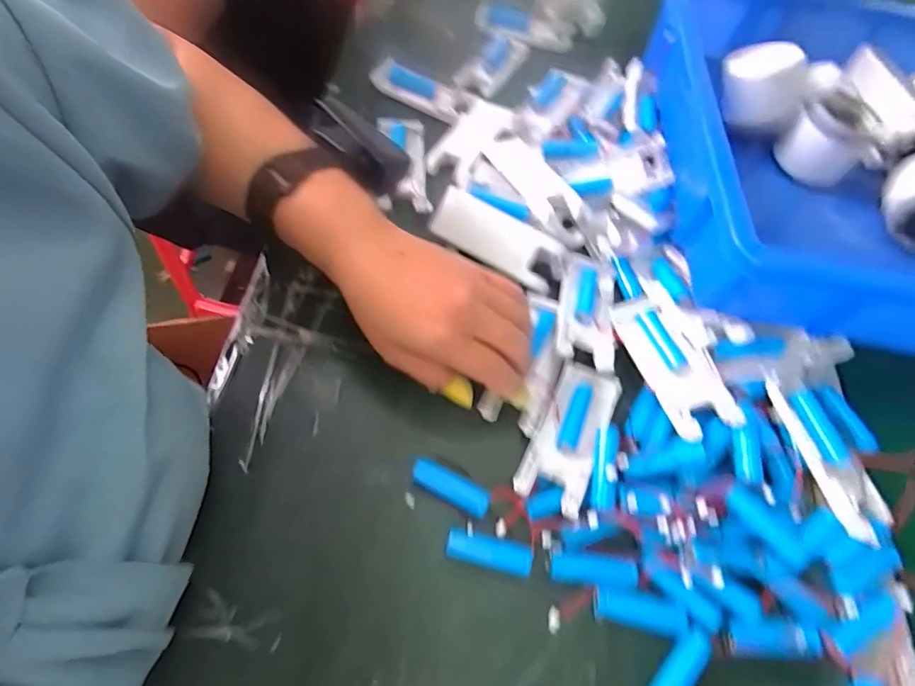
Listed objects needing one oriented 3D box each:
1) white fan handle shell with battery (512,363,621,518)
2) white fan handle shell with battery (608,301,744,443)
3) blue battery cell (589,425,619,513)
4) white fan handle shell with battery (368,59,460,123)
[{"bbox_3d":[0.073,0.057,0.323,0.040,0.018,0.102,26,63,10],"label":"white fan handle shell with battery"},{"bbox_3d":[0.144,0.014,0.342,0.036,0.025,0.104,-15,64,-11],"label":"white fan handle shell with battery"},{"bbox_3d":[0.089,0.077,0.307,0.014,0.014,0.050,11,79,2],"label":"blue battery cell"},{"bbox_3d":[-0.039,-0.249,0.497,0.099,0.013,0.034,29,64,11],"label":"white fan handle shell with battery"}]

